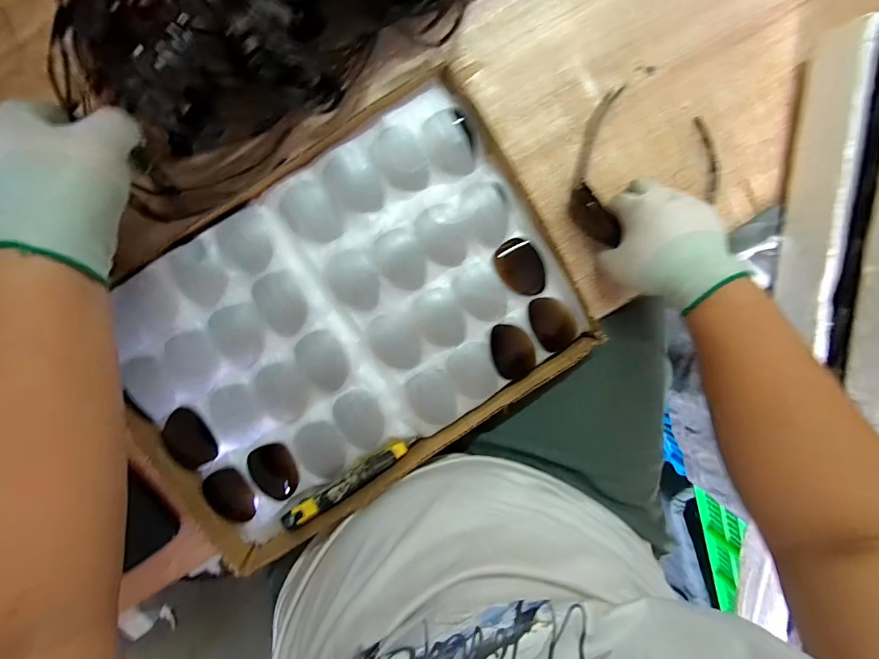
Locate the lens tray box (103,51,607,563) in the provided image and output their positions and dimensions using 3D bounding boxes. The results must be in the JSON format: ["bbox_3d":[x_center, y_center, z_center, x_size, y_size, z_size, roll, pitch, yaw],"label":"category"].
[{"bbox_3d":[-0.090,0.003,0.396,0.435,0.037,0.301,-35,95,-2],"label":"lens tray box"}]

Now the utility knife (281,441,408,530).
[{"bbox_3d":[-0.094,0.155,0.403,0.137,0.024,0.017,-32,95,-3],"label":"utility knife"}]

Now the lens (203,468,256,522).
[{"bbox_3d":[-0.219,0.175,0.426,0.005,0.044,0.061,-31,90,22],"label":"lens"}]

